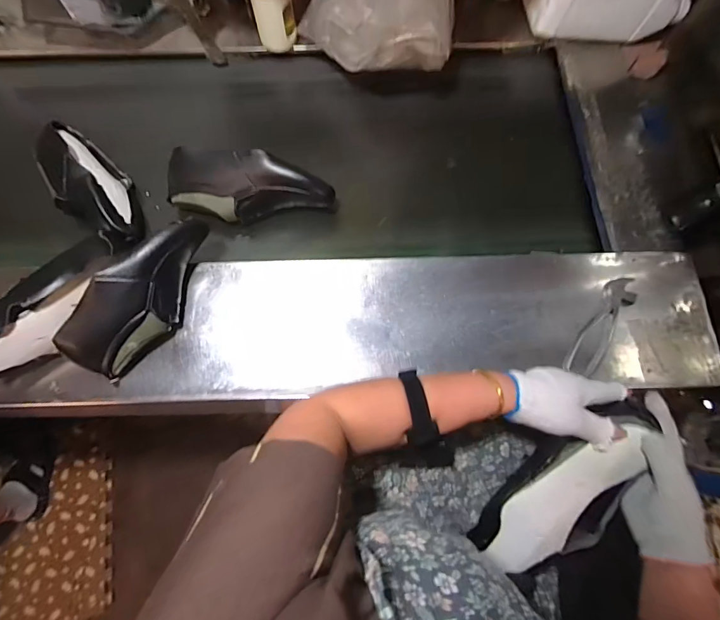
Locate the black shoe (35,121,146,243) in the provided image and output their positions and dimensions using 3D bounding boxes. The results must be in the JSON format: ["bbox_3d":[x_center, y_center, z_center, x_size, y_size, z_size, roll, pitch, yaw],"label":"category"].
[{"bbox_3d":[-0.468,-0.220,0.675,0.244,0.092,0.111,44,78,11],"label":"black shoe"}]

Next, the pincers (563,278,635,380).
[{"bbox_3d":[0.392,0.021,0.623,0.048,0.013,0.193,33,77,8],"label":"pincers"}]

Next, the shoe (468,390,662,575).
[{"bbox_3d":[0.250,0.216,0.473,0.098,0.084,0.241,45,98,12],"label":"shoe"}]

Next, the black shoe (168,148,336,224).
[{"bbox_3d":[-0.190,-0.206,0.668,0.290,0.082,0.101,8,75,2],"label":"black shoe"}]

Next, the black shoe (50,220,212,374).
[{"bbox_3d":[-0.310,-0.018,0.572,0.086,0.103,0.263,40,78,10],"label":"black shoe"}]

